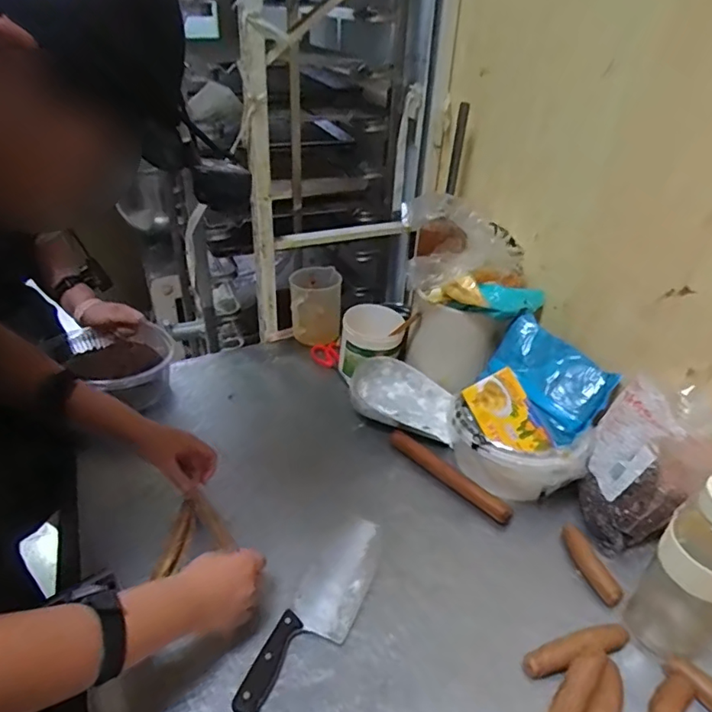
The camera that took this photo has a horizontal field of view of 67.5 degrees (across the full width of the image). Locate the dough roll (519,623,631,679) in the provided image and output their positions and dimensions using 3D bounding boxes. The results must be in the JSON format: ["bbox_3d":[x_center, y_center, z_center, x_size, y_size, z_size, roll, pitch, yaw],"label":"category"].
[{"bbox_3d":[0.264,0.345,0.629,0.136,0.027,0.032,-8,36,-13],"label":"dough roll"}]

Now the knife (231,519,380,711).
[{"bbox_3d":[-0.039,0.314,0.676,0.079,0.023,0.297,15,37,19],"label":"knife"}]

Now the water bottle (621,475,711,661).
[{"bbox_3d":[0.388,0.229,0.593,0.087,0.252,0.073,22,40,27],"label":"water bottle"}]

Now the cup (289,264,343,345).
[{"bbox_3d":[-0.090,-0.113,1.195,0.110,0.161,0.106,1,35,-1],"label":"cup"}]

